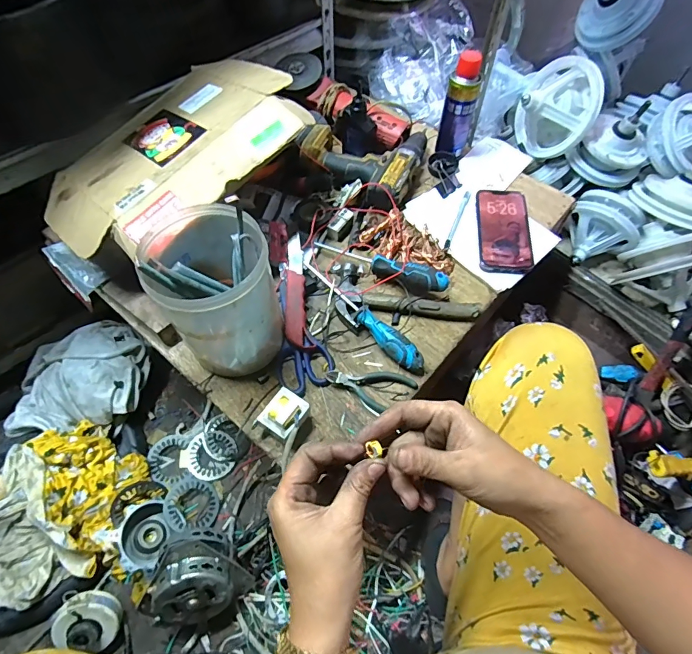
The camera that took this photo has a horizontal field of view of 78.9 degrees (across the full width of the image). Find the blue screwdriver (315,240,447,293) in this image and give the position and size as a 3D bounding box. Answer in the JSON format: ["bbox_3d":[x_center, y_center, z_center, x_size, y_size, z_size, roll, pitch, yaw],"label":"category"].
[{"bbox_3d":[0.052,-0.092,0.626,0.210,0.038,0.030,23,60,29],"label":"blue screwdriver"}]

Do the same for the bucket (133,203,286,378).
[{"bbox_3d":[-0.151,-0.038,0.514,0.130,0.177,0.136,0,59,-1],"label":"bucket"}]

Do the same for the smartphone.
[{"bbox_3d":[0.249,-0.156,0.664,0.077,0.007,0.163,3,61,7],"label":"smartphone"}]

